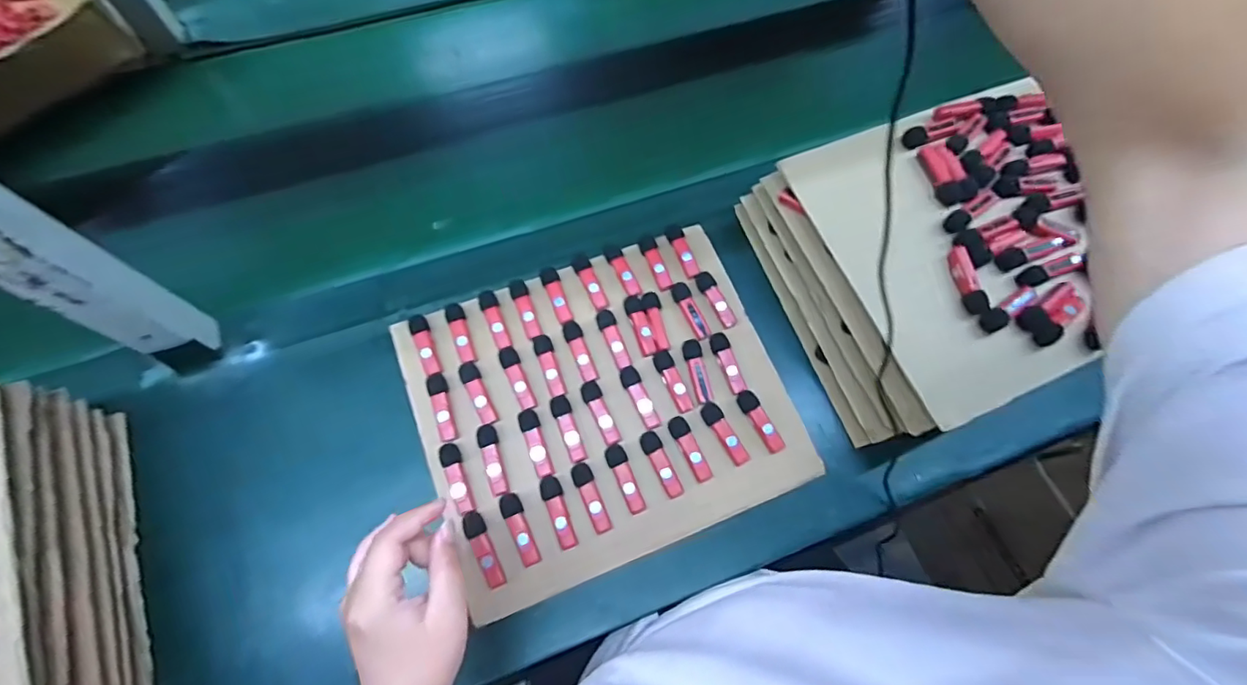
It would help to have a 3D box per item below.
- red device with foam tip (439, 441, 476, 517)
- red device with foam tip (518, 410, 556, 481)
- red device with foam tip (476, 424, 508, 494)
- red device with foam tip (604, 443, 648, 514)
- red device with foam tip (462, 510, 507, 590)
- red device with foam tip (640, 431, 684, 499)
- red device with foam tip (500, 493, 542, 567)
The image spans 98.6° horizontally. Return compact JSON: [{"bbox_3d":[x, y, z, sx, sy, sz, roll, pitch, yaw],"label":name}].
[{"bbox_3d":[-0.155,0.126,0.498,0.018,0.008,0.066,-21,69,-10],"label":"red device with foam tip"},{"bbox_3d":[-0.083,0.095,0.510,0.018,0.009,0.065,-19,69,-10],"label":"red device with foam tip"},{"bbox_3d":[-0.123,0.109,0.504,0.018,0.008,0.066,-18,68,-9],"label":"red device with foam tip"},{"bbox_3d":[0.001,0.128,0.504,0.019,0.004,0.065,-19,69,-10],"label":"red device with foam tip"},{"bbox_3d":[-0.125,0.183,0.477,0.017,0.008,0.068,-24,70,-12],"label":"red device with foam tip"},{"bbox_3d":[0.036,0.116,0.508,0.019,0.006,0.065,-23,69,-11],"label":"red device with foam tip"},{"bbox_3d":[-0.094,0.169,0.485,0.019,0.007,0.065,-21,69,-10],"label":"red device with foam tip"}]

